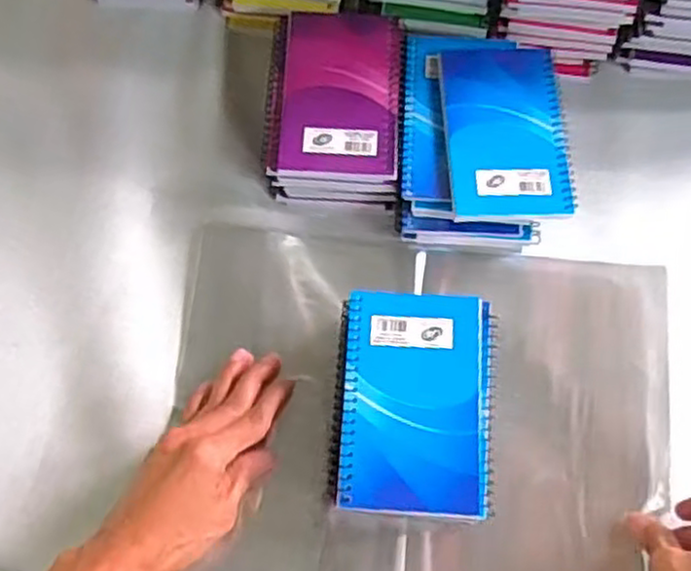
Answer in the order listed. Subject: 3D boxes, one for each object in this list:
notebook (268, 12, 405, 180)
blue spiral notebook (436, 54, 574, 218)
[{"bbox_3d":[-0.002,-0.139,0.530,0.085,0.014,0.131,4,71,2],"label":"notebook"},{"bbox_3d":[0.113,-0.109,0.517,0.085,0.005,0.136,-2,71,0],"label":"blue spiral notebook"}]

